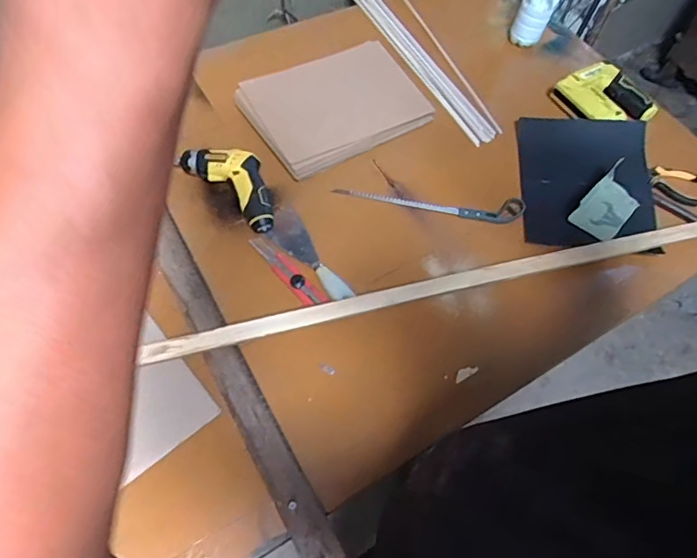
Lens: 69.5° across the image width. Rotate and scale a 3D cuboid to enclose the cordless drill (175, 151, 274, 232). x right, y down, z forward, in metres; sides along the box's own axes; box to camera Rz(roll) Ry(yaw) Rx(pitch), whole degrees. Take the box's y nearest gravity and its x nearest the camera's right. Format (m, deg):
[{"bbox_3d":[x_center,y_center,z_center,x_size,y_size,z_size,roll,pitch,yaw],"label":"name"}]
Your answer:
[{"bbox_3d":[-0.181,-0.167,0.815,0.193,0.039,0.094,39,67,15],"label":"cordless drill"}]

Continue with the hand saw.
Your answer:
[{"bbox_3d":[0.140,-0.124,0.857,0.319,0.013,0.047,3,63,-2],"label":"hand saw"}]

